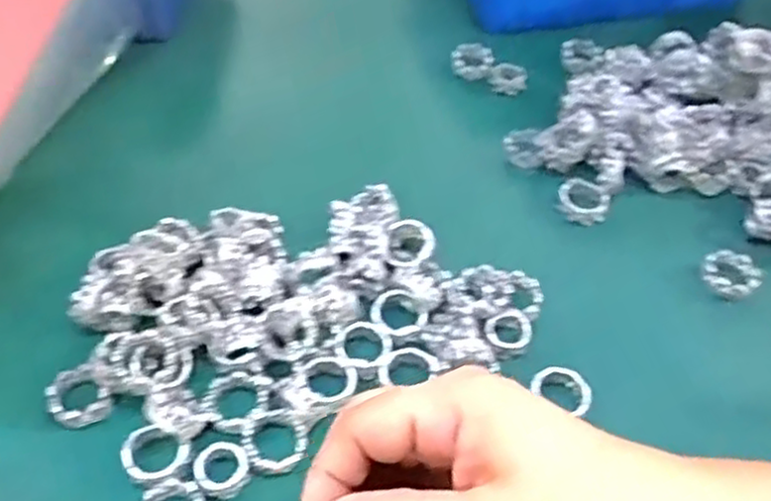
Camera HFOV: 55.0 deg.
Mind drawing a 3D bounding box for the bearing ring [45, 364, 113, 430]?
[{"bbox_3d":[-0.144,0.067,0.348,0.028,0.010,0.030,1,50,-2],"label":"bearing ring"}]

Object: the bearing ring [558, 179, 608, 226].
[{"bbox_3d":[0.119,-0.030,0.446,0.028,0.011,0.028,1,50,-2],"label":"bearing ring"}]

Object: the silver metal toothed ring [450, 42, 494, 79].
[{"bbox_3d":[0.062,-0.137,0.533,0.030,0.008,0.030,1,50,-2],"label":"silver metal toothed ring"}]

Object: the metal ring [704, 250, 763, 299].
[{"bbox_3d":[0.192,0.012,0.412,0.028,0.010,0.029,1,50,-2],"label":"metal ring"}]

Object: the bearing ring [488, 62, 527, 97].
[{"bbox_3d":[0.086,-0.121,0.522,0.027,0.012,0.020,9,50,5],"label":"bearing ring"}]

